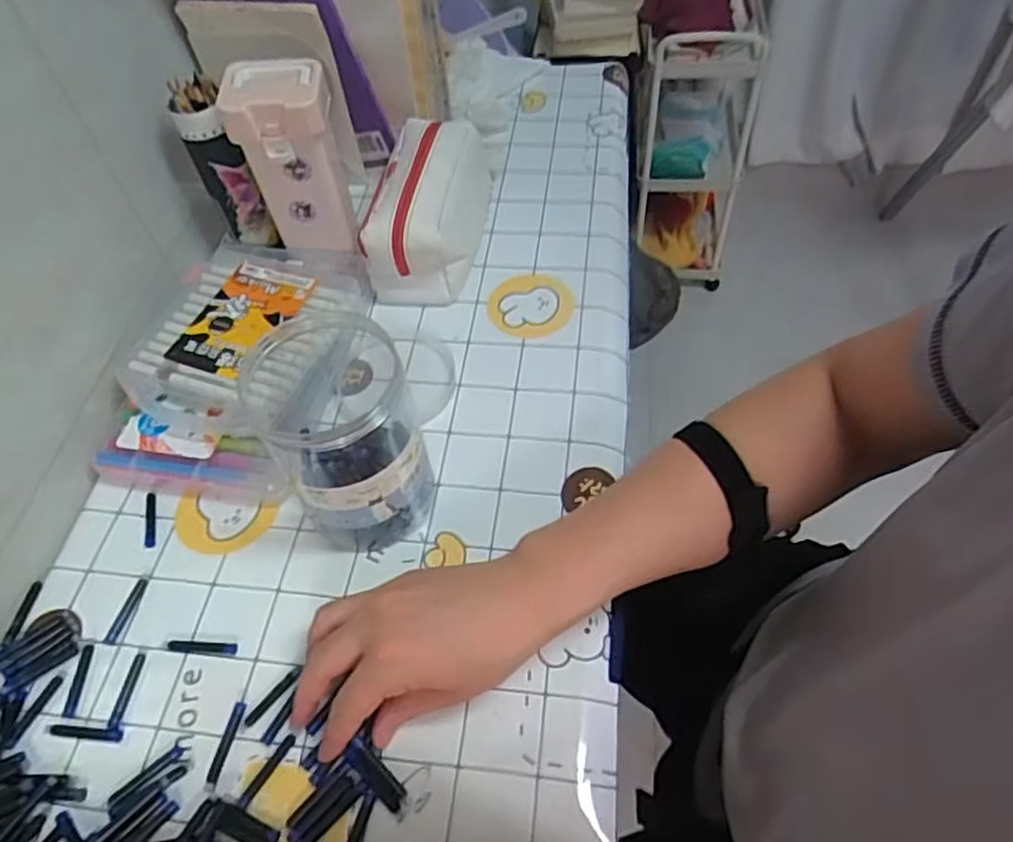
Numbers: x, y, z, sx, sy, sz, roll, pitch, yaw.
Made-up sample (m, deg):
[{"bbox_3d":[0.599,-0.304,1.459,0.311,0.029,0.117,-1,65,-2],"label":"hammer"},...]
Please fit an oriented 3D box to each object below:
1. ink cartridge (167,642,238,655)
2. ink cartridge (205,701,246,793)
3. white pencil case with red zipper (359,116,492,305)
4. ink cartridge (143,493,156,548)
[{"bbox_3d":[-0.206,0.152,0.474,0.047,0.006,0.007,0,54,4],"label":"ink cartridge"},{"bbox_3d":[-0.175,0.202,0.437,0.008,0.005,0.052,7,54,9],"label":"ink cartridge"},{"bbox_3d":[-0.067,-0.206,0.666,0.091,0.089,0.193,5,54,8],"label":"white pencil case with red zipper"},{"bbox_3d":[-0.272,0.076,0.534,0.008,0.006,0.045,-13,54,-5],"label":"ink cartridge"}]

